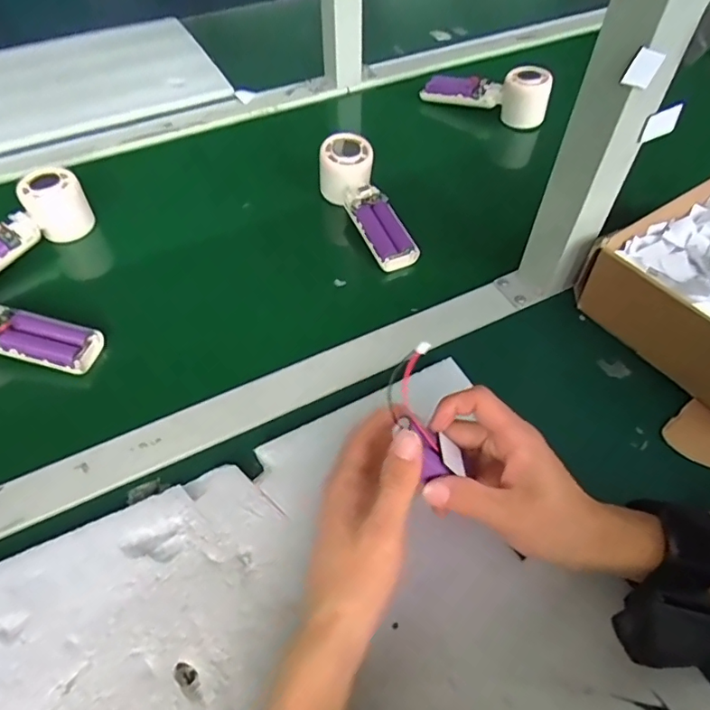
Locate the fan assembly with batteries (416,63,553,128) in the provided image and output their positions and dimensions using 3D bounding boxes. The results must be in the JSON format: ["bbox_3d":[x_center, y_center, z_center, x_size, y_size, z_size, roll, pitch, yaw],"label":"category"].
[{"bbox_3d":[0.169,-0.345,0.683,0.159,0.065,0.057,11,54,8],"label":"fan assembly with batteries"}]

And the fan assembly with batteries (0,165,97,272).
[{"bbox_3d":[-0.333,-0.125,0.518,0.043,0.060,0.141,25,57,17],"label":"fan assembly with batteries"}]

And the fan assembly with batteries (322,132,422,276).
[{"bbox_3d":[0.013,-0.155,0.550,0.049,0.048,0.163,-22,71,-16],"label":"fan assembly with batteries"}]

